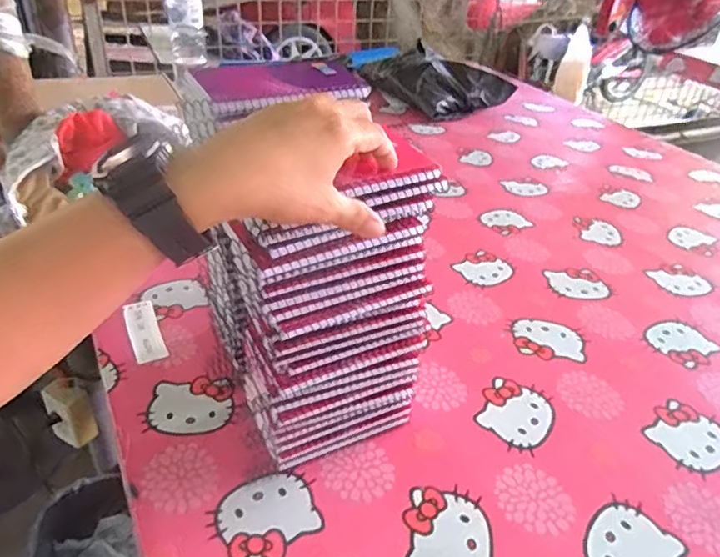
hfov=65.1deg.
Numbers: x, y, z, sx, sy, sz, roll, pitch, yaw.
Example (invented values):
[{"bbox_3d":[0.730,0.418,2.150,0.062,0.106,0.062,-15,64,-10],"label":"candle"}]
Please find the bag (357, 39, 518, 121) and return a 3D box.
[{"bbox_3d":[0.182,-0.489,1.386,0.256,0.089,0.298,-16,39,-27],"label":"bag"}]

